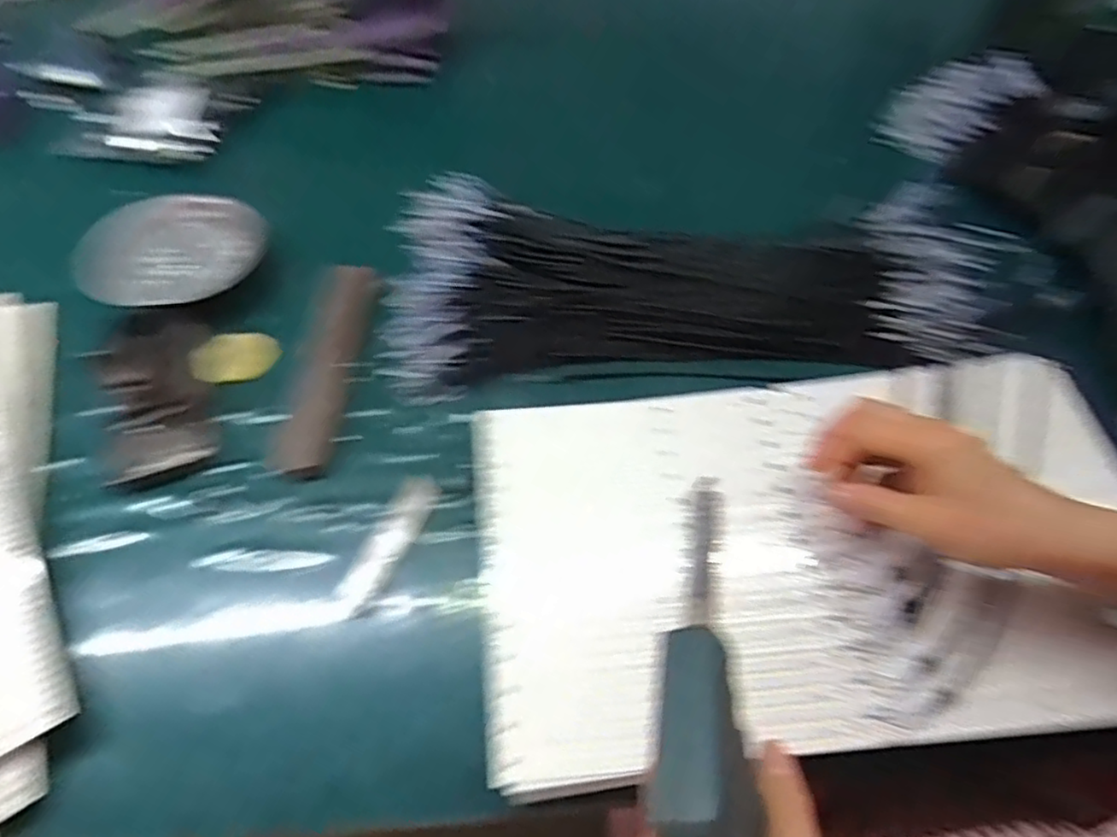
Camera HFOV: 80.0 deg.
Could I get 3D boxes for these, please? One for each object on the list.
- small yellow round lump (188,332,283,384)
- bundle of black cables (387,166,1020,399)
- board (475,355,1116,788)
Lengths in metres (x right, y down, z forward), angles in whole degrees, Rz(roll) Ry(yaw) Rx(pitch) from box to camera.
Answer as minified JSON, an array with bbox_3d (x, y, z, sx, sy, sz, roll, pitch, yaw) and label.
[{"bbox_3d":[-0.263,-0.049,0.543,0.066,0.011,0.045,-5,54,-2],"label":"small yellow round lump"},{"bbox_3d":[0.112,-0.119,0.551,0.489,0.070,0.182,-2,58,-2],"label":"bundle of black cables"},{"bbox_3d":[0.167,0.078,0.422,0.424,0.022,0.235,-6,54,-3],"label":"board"}]

